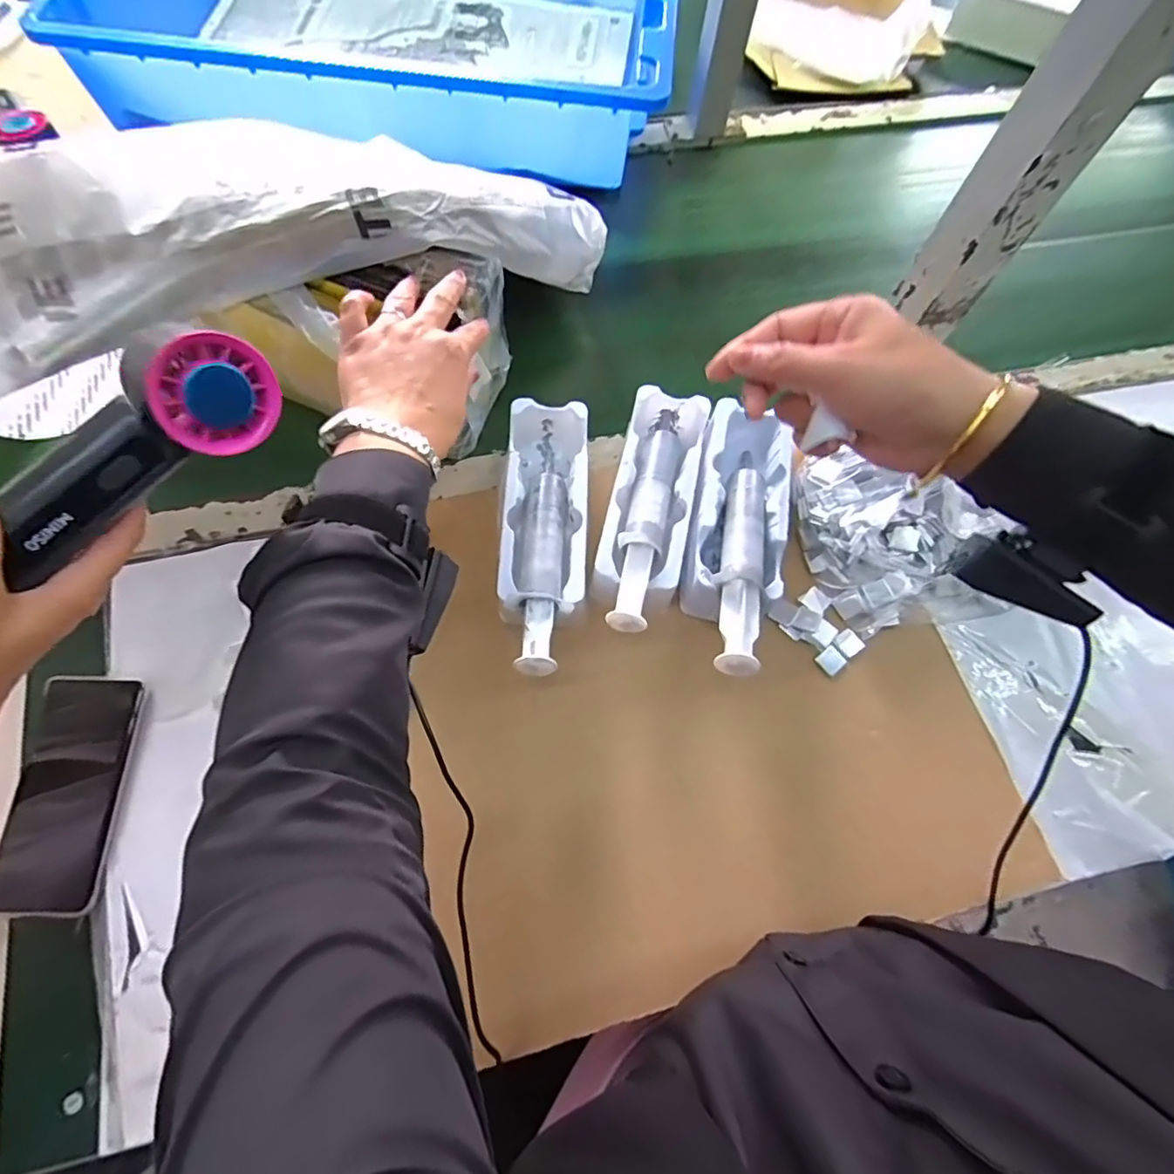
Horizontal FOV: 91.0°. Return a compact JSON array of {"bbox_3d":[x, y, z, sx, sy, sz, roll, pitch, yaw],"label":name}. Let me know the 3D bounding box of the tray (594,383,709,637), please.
[{"bbox_3d":[0.054,-0.066,0.474,0.073,0.051,0.224,13,73,4],"label":"tray"}]

